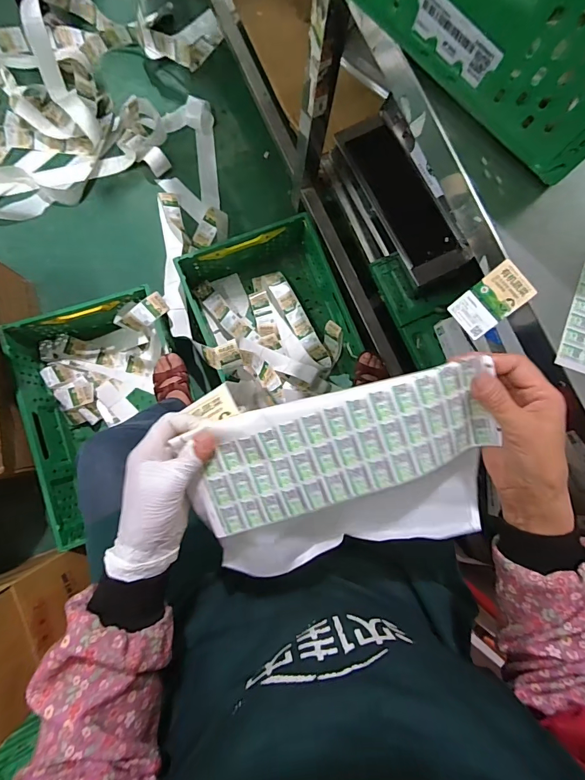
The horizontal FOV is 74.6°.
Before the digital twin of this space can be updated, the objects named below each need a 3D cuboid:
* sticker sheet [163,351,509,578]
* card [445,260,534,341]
[{"bbox_3d":[0.051,0.081,0.365,0.280,0.064,0.174,-12,99,4],"label":"sticker sheet"},{"bbox_3d":[0.252,-0.114,0.488,0.089,0.005,0.057,-40,83,21],"label":"card"}]

